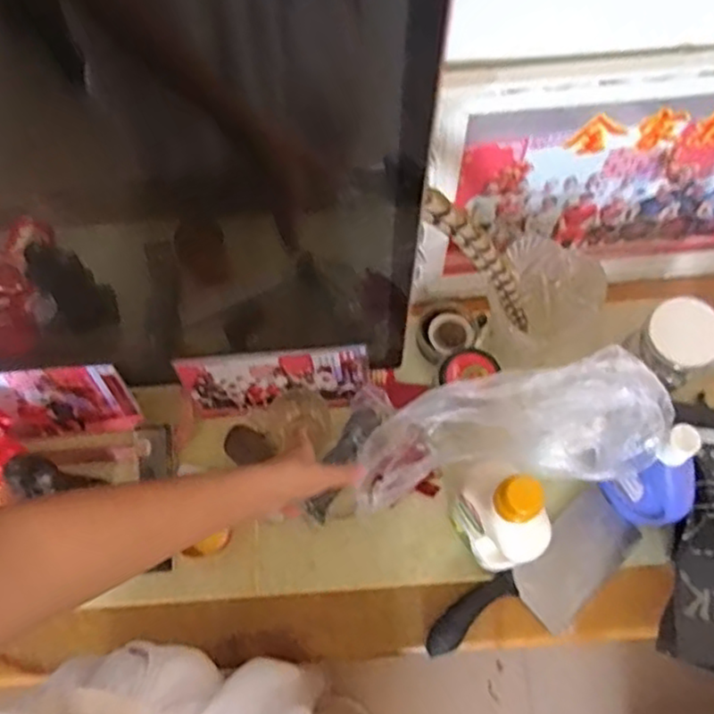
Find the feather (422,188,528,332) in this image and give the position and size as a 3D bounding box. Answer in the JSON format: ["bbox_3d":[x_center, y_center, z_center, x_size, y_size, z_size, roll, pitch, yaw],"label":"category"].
[{"bbox_3d":[0.117,-0.090,0.649,0.027,0.209,0.039,0,65,36],"label":"feather"}]

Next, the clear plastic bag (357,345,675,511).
[{"bbox_3d":[0.154,0.079,0.707,0.307,0.098,0.114,-13,69,13],"label":"clear plastic bag"}]

